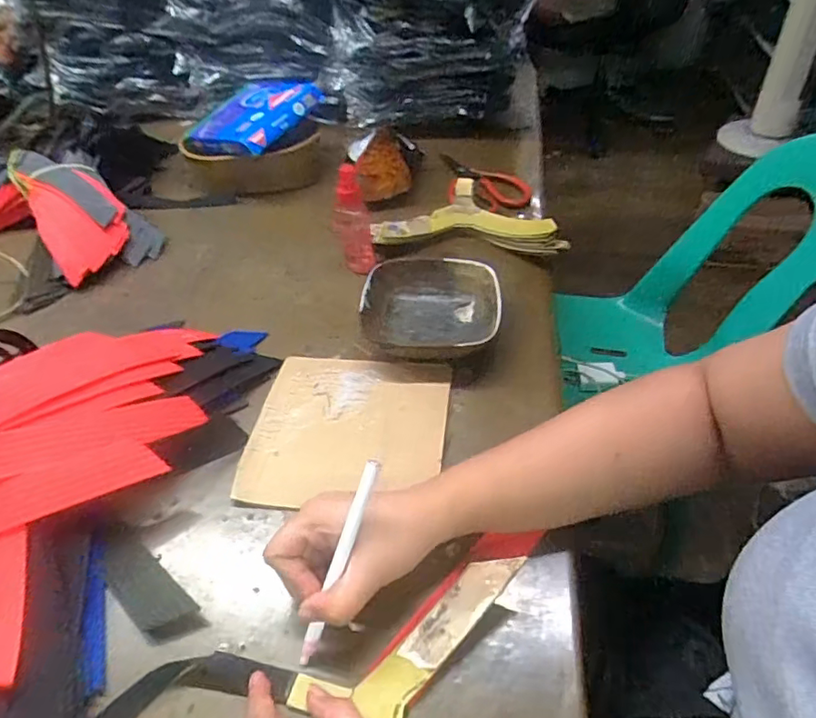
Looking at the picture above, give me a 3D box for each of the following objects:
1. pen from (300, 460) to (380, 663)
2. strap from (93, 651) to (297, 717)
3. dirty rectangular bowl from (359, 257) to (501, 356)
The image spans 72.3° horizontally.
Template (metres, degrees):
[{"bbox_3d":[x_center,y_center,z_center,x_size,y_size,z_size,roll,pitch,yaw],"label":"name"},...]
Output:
[{"bbox_3d":[-0.042,0.122,0.334,0.009,0.133,0.009,22,8,23],"label":"pen"},{"bbox_3d":[-0.143,0.206,0.328,0.144,0.009,0.044,-19,47,-16],"label":"strap"},{"bbox_3d":[0.021,-0.044,0.539,0.126,0.039,0.127,-1,45,2],"label":"dirty rectangular bowl"}]

